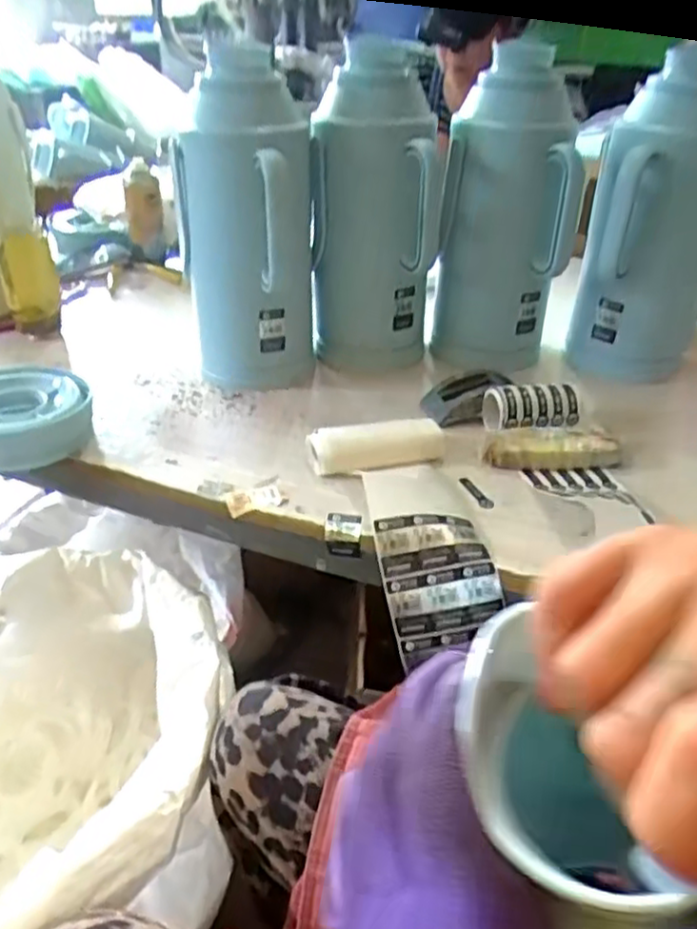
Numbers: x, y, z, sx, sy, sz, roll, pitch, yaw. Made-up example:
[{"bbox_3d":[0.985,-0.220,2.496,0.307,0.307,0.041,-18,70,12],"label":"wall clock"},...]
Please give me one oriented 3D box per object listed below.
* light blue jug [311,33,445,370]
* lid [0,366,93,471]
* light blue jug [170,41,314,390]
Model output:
[{"bbox_3d":[0.033,-0.295,0.845,0.143,0.360,0.160,2,34,-1],"label":"light blue jug"},{"bbox_3d":[-0.351,-0.055,0.749,0.142,0.061,0.117,-3,34,-8],"label":"lid"},{"bbox_3d":[-0.120,-0.279,0.835,0.152,0.348,0.171,-4,34,-9],"label":"light blue jug"}]

